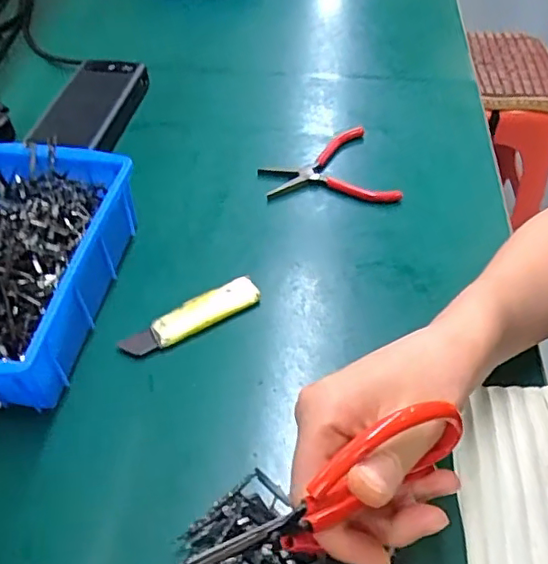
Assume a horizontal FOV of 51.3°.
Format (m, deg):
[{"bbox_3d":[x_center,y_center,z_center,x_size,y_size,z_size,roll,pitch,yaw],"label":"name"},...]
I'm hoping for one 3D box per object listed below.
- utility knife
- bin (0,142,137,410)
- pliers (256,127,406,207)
[{"bbox_3d":[-0.061,0.025,0.421,0.105,0.009,0.027,-24,54,-19],"label":"utility knife"},{"bbox_3d":[-0.193,-0.010,0.415,0.137,0.063,0.203,7,50,6],"label":"bin"},{"bbox_3d":[0.044,-0.101,0.524,0.112,0.007,0.105,-11,51,-9],"label":"pliers"}]

